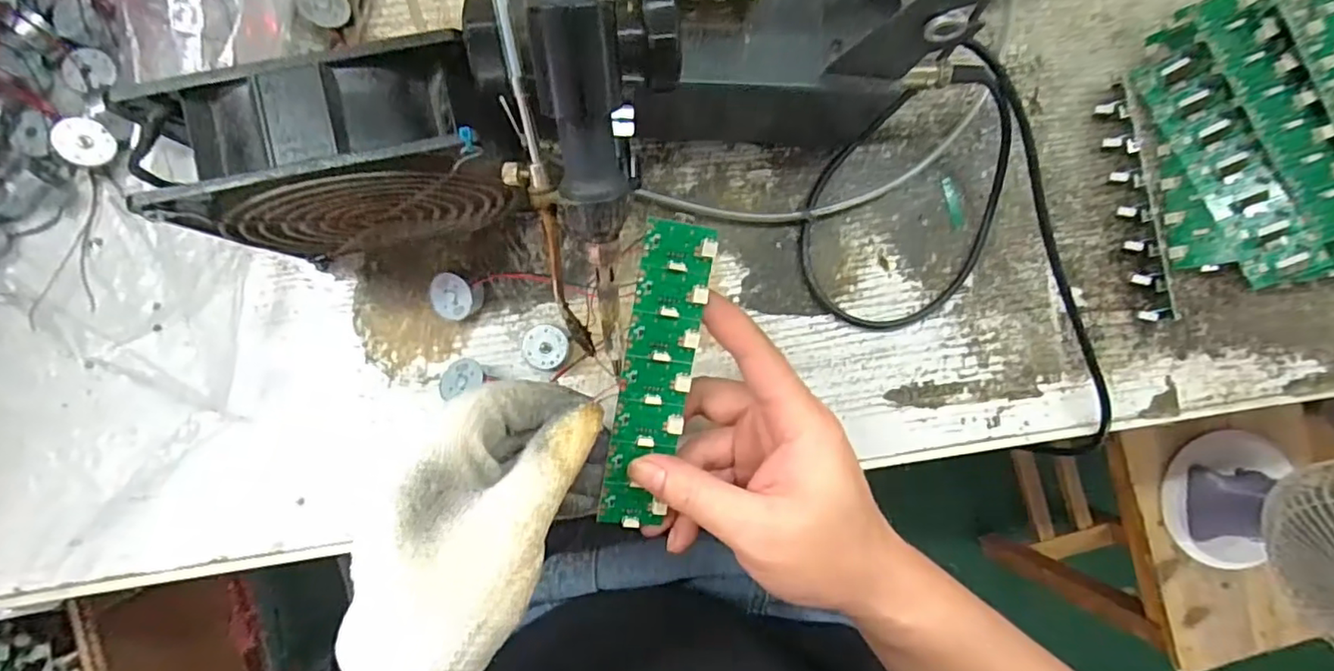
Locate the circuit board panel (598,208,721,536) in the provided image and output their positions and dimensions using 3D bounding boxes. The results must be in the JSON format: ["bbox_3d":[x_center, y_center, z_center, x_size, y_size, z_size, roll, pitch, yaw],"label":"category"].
[{"bbox_3d":[-0.006,0.019,0.265,0.030,0.005,0.137,11,100,-4],"label":"circuit board panel"}]

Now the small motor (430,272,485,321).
[{"bbox_3d":[-0.109,-0.019,0.311,0.023,0.017,0.022,0,88,-4],"label":"small motor"}]

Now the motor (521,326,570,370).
[{"bbox_3d":[-0.063,0.006,0.315,0.023,0.015,0.022,0,88,-4],"label":"motor"}]

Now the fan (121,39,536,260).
[{"bbox_3d":[-0.124,-0.068,0.258,0.129,0.121,0.050,-10,90,-5],"label":"fan"}]

